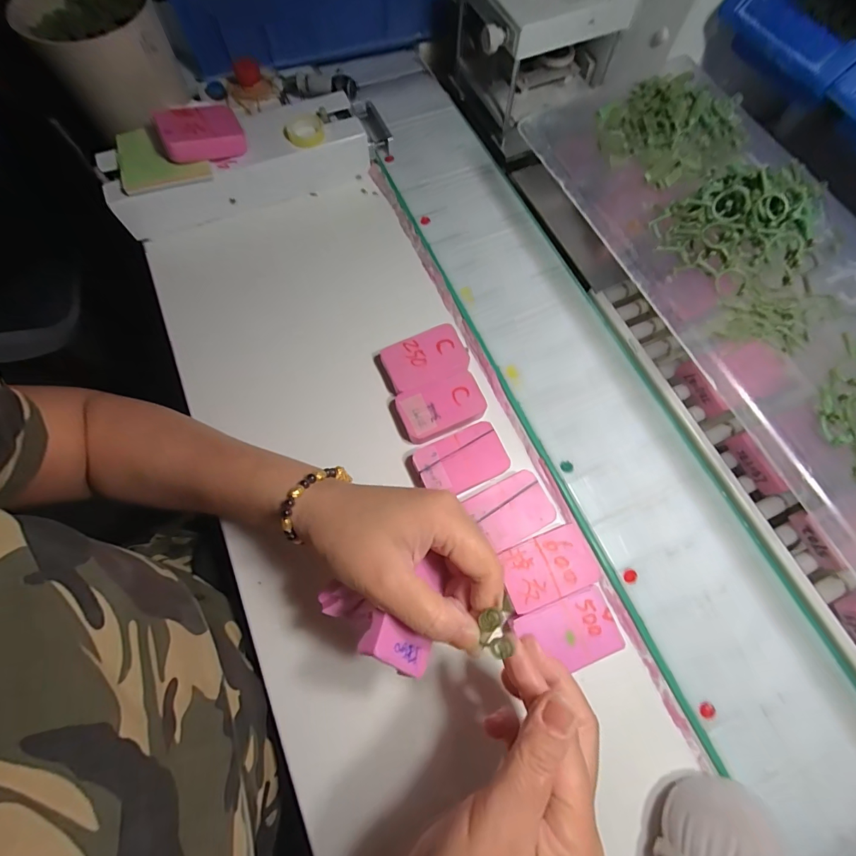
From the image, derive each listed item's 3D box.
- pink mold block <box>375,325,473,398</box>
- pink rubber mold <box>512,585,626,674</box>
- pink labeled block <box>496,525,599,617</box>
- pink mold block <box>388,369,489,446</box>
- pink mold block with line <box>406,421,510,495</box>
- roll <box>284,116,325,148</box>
[{"bbox_3d":[-0.003,-0.060,0.355,0.078,0.019,0.048,-20,72,-8],"label":"pink mold block"},{"bbox_3d":[0.100,0.147,0.286,0.066,0.014,0.045,-21,73,-7],"label":"pink rubber mold"},{"bbox_3d":[0.089,0.105,0.300,0.068,0.012,0.044,-20,72,-8],"label":"pink labeled block"},{"bbox_3d":[0.010,-0.017,0.343,0.078,0.015,0.046,-19,72,-8],"label":"pink mold block"},{"bbox_3d":[0.025,0.029,0.326,0.078,0.014,0.046,-22,73,-9],"label":"pink mold block with line"},{"bbox_3d":[-0.127,-0.303,0.407,0.039,0.011,0.039,0,71,-1],"label":"roll"}]

